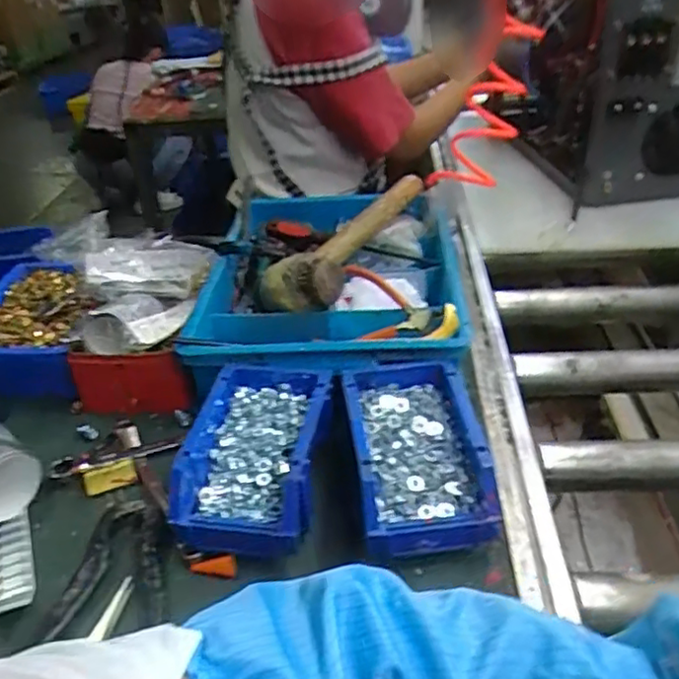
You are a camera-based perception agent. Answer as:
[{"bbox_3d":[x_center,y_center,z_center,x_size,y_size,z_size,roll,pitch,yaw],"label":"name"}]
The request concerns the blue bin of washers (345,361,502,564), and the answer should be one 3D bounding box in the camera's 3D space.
[{"bbox_3d":[0.065,0.094,0.539,0.114,0.068,0.170,-6,34,-3],"label":"blue bin of washers"}]

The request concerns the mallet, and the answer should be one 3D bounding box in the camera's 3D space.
[{"bbox_3d":[0.011,-0.126,0.784,0.089,0.053,0.296,12,37,23],"label":"mallet"}]

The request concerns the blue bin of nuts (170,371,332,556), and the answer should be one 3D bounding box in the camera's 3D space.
[{"bbox_3d":[-0.070,0.098,0.545,0.110,0.064,0.173,1,34,8],"label":"blue bin of nuts"}]

